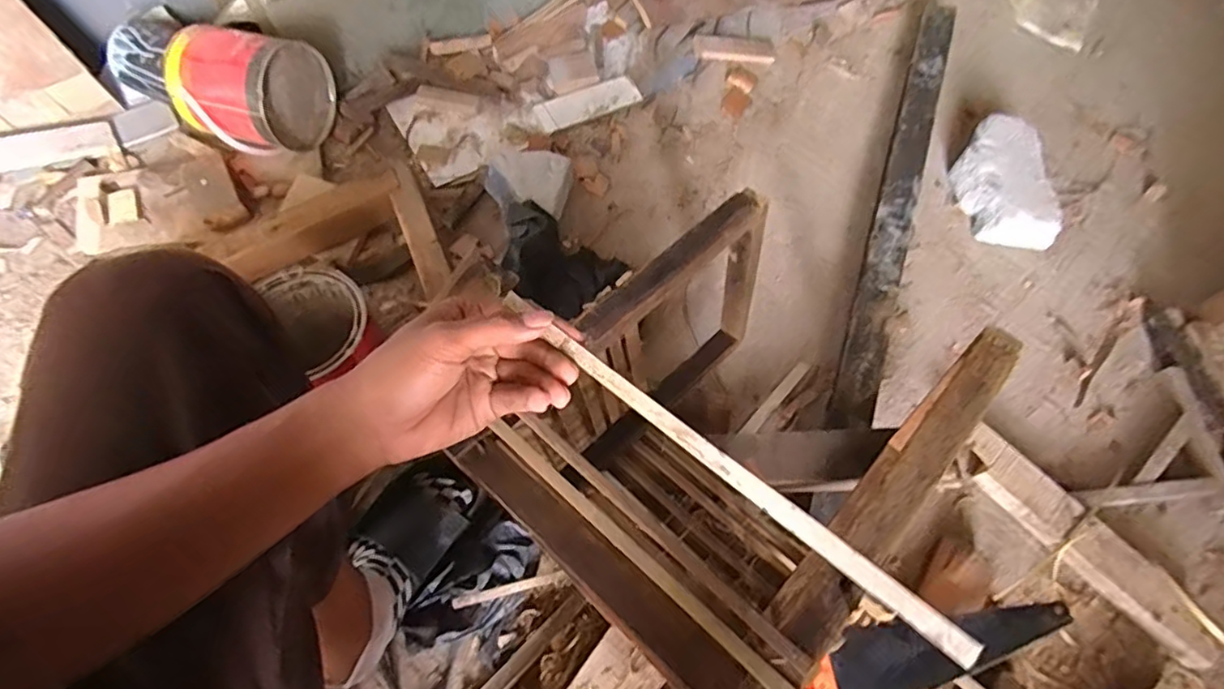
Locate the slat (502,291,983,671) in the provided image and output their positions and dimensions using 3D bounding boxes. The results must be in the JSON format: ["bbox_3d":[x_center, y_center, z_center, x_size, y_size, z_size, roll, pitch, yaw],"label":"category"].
[{"bbox_3d":[0.050,0.057,0.312,0.282,0.007,0.012,37,71,20],"label":"slat"}]

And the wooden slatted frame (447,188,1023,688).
[{"bbox_3d":[0.102,0.097,0.597,0.300,0.329,0.363,41,72,12],"label":"wooden slatted frame"}]

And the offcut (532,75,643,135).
[{"bbox_3d":[-0.040,-0.404,1.016,0.177,0.004,0.061,-25,72,-12],"label":"offcut"}]

